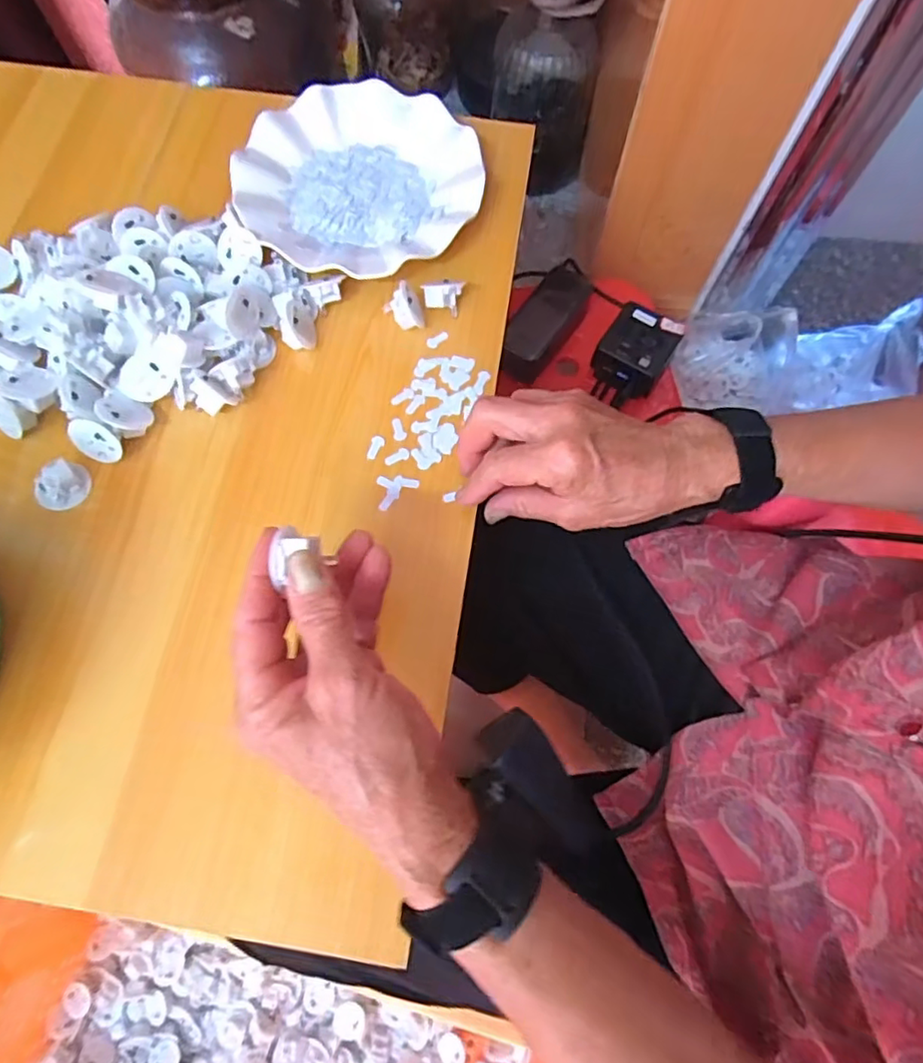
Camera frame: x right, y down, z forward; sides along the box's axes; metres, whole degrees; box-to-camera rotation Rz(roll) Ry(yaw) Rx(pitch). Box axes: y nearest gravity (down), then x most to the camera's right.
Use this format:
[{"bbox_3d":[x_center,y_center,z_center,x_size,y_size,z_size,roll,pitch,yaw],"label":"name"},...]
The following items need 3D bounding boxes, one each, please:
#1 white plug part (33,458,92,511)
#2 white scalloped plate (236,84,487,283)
[{"bbox_3d":[-0.251,-0.029,0.374,0.031,0.016,0.024,-41,76,-13],"label":"white plug part"},{"bbox_3d":[-0.078,-0.266,0.453,0.181,0.023,0.179,0,71,0],"label":"white scalloped plate"}]

